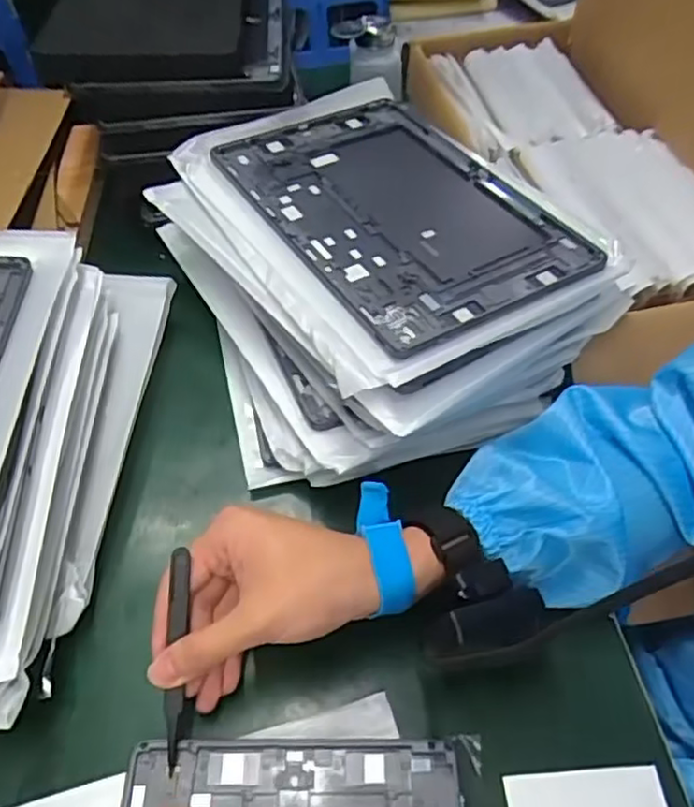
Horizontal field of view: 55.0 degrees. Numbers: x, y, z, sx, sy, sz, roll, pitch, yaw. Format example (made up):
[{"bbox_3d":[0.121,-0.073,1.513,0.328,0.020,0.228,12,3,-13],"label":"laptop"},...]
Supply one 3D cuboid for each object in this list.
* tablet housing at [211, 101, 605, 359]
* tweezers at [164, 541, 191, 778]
[{"bbox_3d":[0.031,-0.139,0.469,0.165,0.009,0.257,-27,54,-19],"label":"tablet housing"},{"bbox_3d":[-0.088,0.131,0.345,0.011,0.017,0.114,2,89,0],"label":"tweezers"}]

